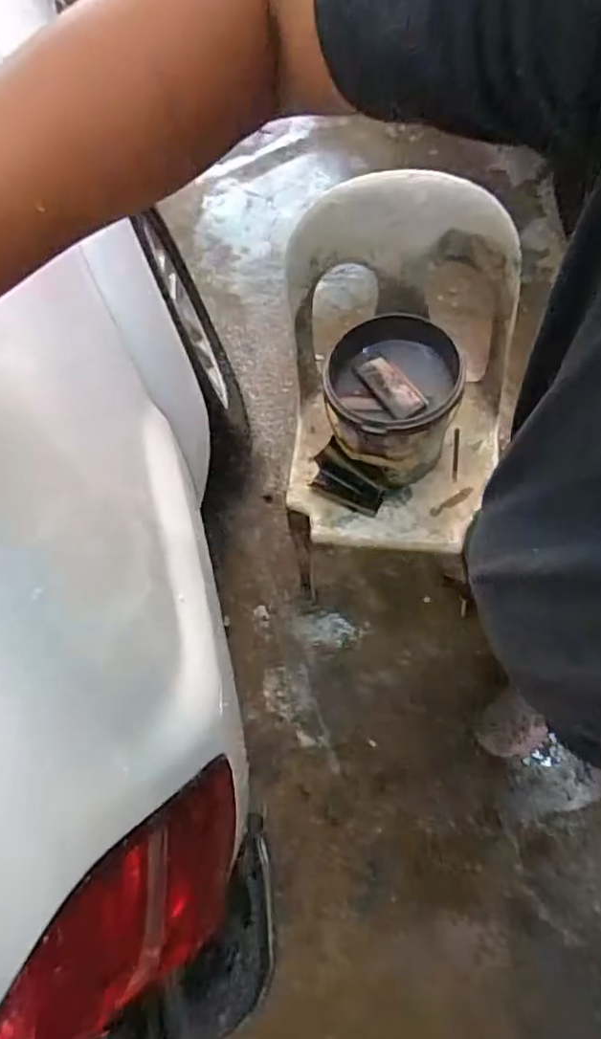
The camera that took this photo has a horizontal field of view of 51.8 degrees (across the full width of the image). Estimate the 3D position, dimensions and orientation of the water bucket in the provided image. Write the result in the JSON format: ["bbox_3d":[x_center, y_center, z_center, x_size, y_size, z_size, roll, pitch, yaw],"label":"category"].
[{"bbox_3d":[0.164,-0.218,1.148,0.224,0.216,0.237,-4,70,10],"label":"water bucket"}]

